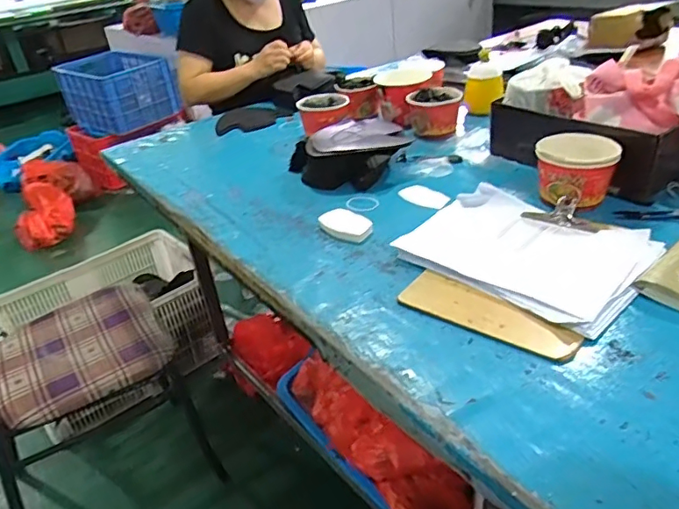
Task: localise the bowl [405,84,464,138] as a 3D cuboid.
[{"bbox_3d":[0.209,-0.315,1.190,0.110,0.086,0.094,0,32,8],"label":"bowl"}]

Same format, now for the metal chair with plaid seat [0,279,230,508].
[{"bbox_3d":[-0.640,0.201,1.164,0.482,0.897,0.422,-26,37,-30],"label":"metal chair with plaid seat"}]

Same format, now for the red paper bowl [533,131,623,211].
[{"bbox_3d":[0.371,-0.132,0.858,0.113,0.084,0.107,8,34,20],"label":"red paper bowl"}]

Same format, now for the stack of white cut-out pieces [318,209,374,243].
[{"bbox_3d":[0.010,-0.049,0.886,0.051,0.020,0.096,-29,39,-34],"label":"stack of white cut-out pieces"}]

